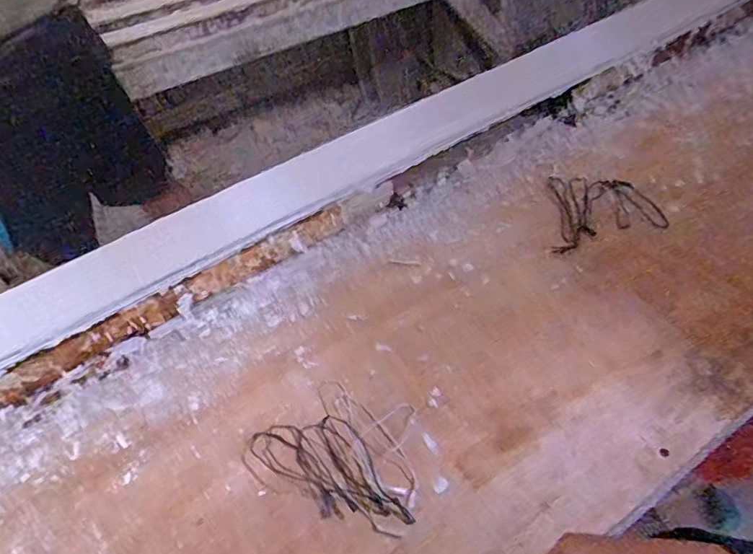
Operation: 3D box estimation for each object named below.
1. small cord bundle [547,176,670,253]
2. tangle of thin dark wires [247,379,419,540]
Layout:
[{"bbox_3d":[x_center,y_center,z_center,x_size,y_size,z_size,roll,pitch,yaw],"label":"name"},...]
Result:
[{"bbox_3d":[0.304,-0.084,0.683,0.144,0.011,0.143,2,46,11],"label":"small cord bundle"},{"bbox_3d":[-0.034,0.158,0.489,0.164,0.010,0.117,12,49,21],"label":"tangle of thin dark wires"}]

